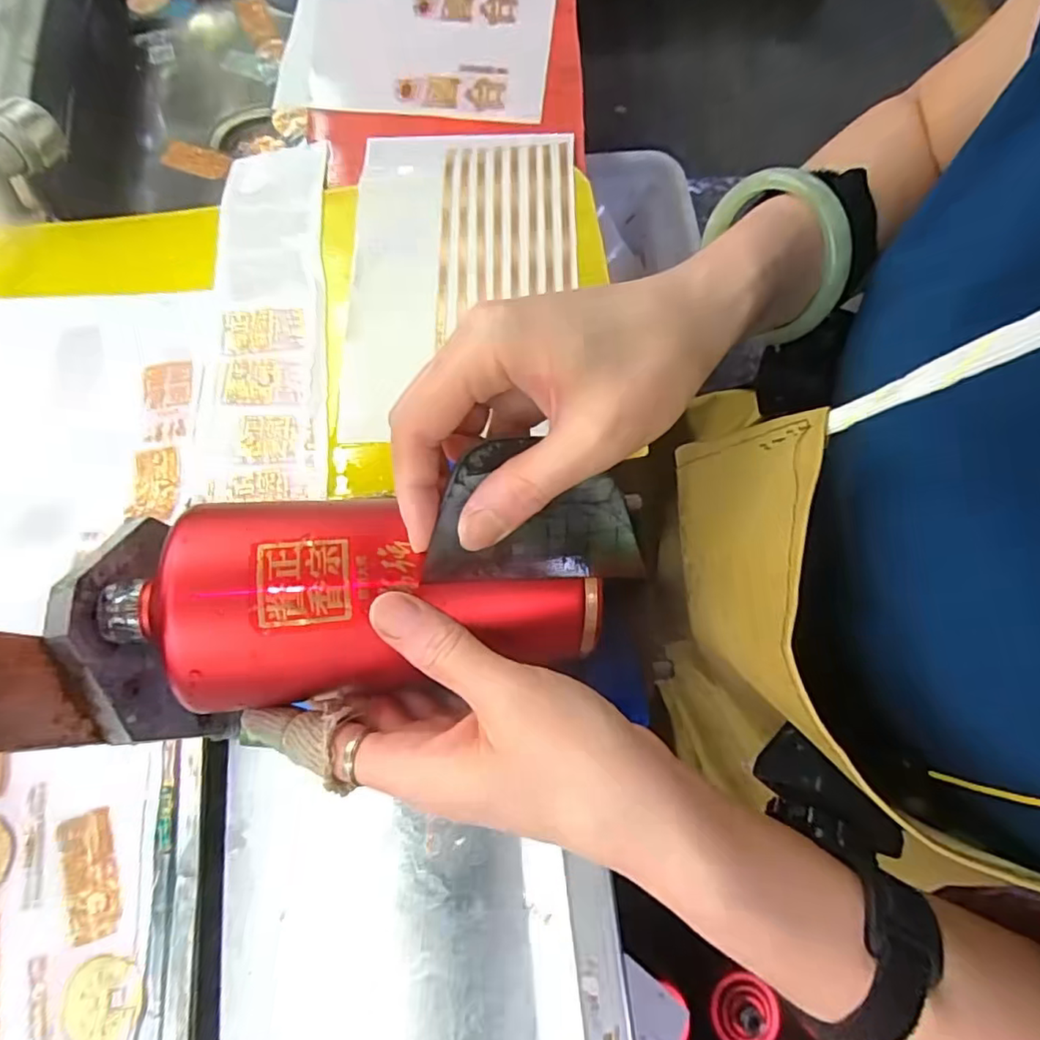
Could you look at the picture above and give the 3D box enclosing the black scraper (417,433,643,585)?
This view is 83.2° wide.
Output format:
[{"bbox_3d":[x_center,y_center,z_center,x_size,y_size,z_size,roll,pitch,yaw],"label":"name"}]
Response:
[{"bbox_3d":[0.007,-0.003,0.232,0.087,0.004,0.053,-1,93,-14],"label":"black scraper"}]

